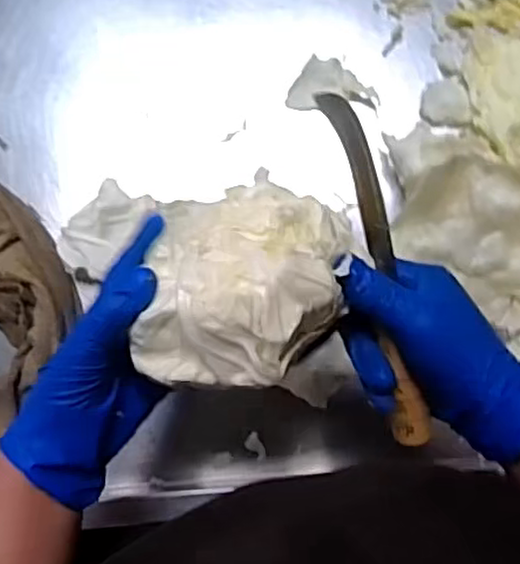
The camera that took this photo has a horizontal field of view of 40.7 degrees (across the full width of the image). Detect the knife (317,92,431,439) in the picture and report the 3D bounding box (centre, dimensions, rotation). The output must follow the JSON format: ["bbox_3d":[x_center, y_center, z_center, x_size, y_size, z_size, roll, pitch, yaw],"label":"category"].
[{"bbox_3d":[0.066,-0.002,0.382,0.020,0.016,0.201,-14,103,-1],"label":"knife"}]

